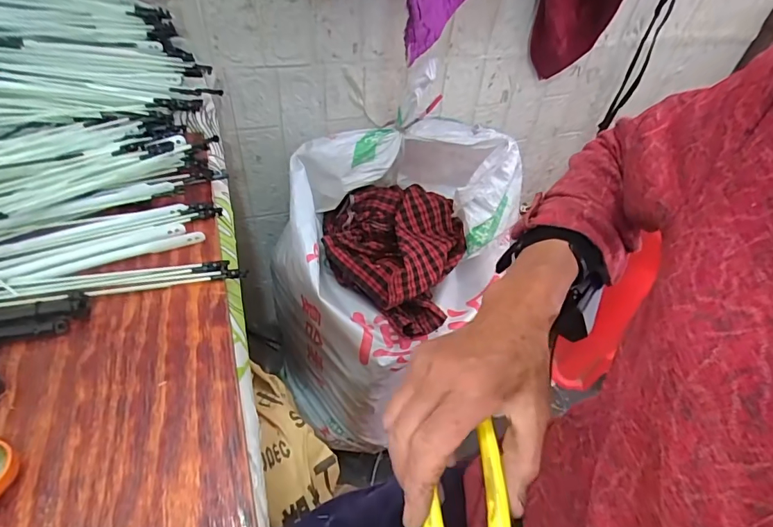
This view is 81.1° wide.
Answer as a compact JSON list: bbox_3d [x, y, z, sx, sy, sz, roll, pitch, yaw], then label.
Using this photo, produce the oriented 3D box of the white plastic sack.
[{"bbox_3d":[0.021,0.026,0.857,0.324,0.545,0.452,36,54,24],"label":"white plastic sack"}]

